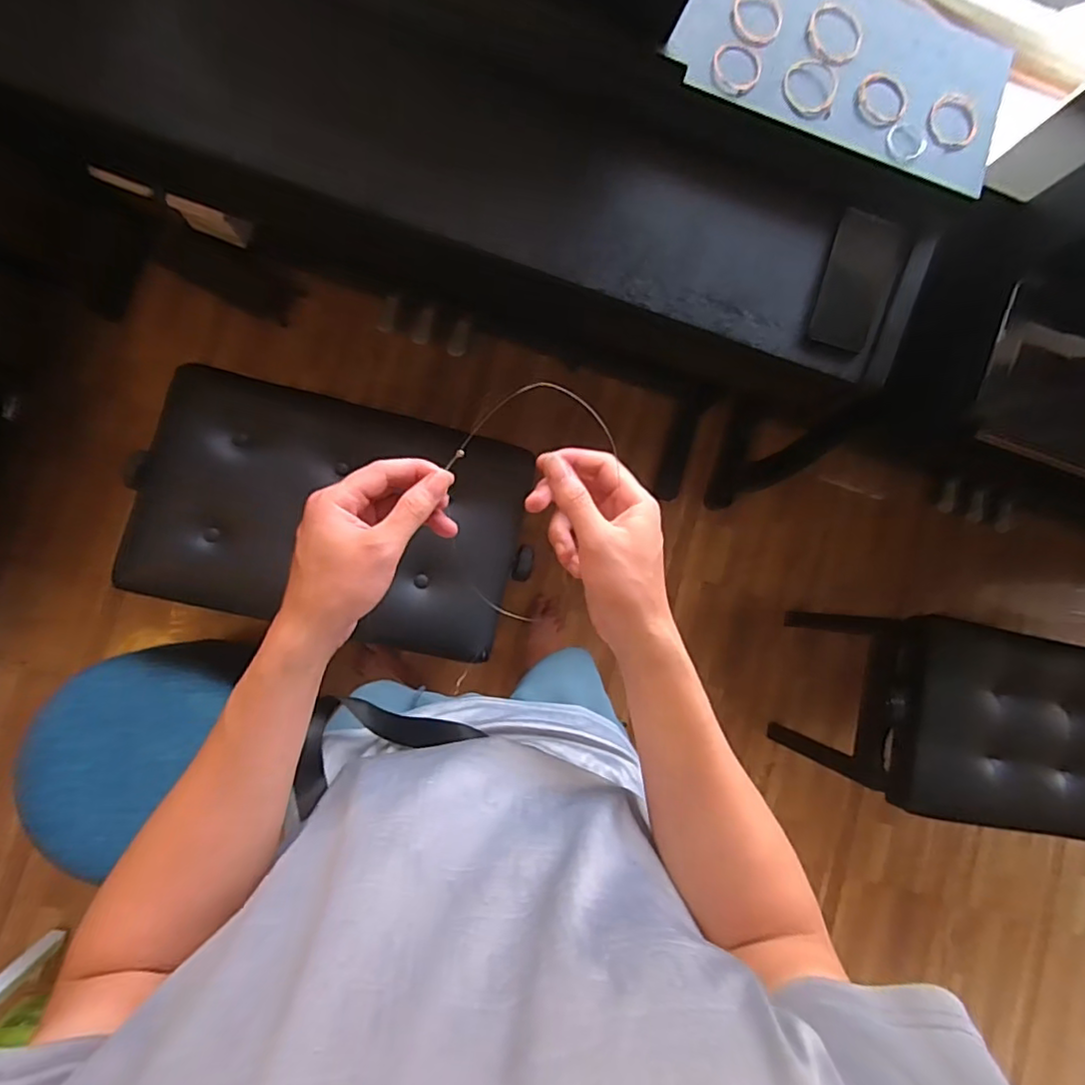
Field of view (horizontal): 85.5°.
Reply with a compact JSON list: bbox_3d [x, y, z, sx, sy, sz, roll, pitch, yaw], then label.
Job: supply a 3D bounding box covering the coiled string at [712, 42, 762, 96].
[{"bbox_3d":[0.213,-0.520,0.644,0.057,0.004,0.062,0,86,-8],"label":"coiled string"}]

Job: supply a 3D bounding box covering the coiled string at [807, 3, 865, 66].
[{"bbox_3d":[0.331,-0.574,0.662,0.073,0.006,0.070,0,86,-8],"label":"coiled string"}]

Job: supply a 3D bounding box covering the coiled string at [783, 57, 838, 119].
[{"bbox_3d":[0.300,-0.509,0.656,0.062,0.008,0.064,13,85,-6],"label":"coiled string"}]

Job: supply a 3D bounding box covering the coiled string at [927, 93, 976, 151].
[{"bbox_3d":[0.468,-0.480,0.672,0.063,0.008,0.061,0,86,-8],"label":"coiled string"}]

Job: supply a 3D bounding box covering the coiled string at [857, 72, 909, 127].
[{"bbox_3d":[0.385,-0.503,0.665,0.059,0.005,0.060,-12,88,-8],"label":"coiled string"}]

